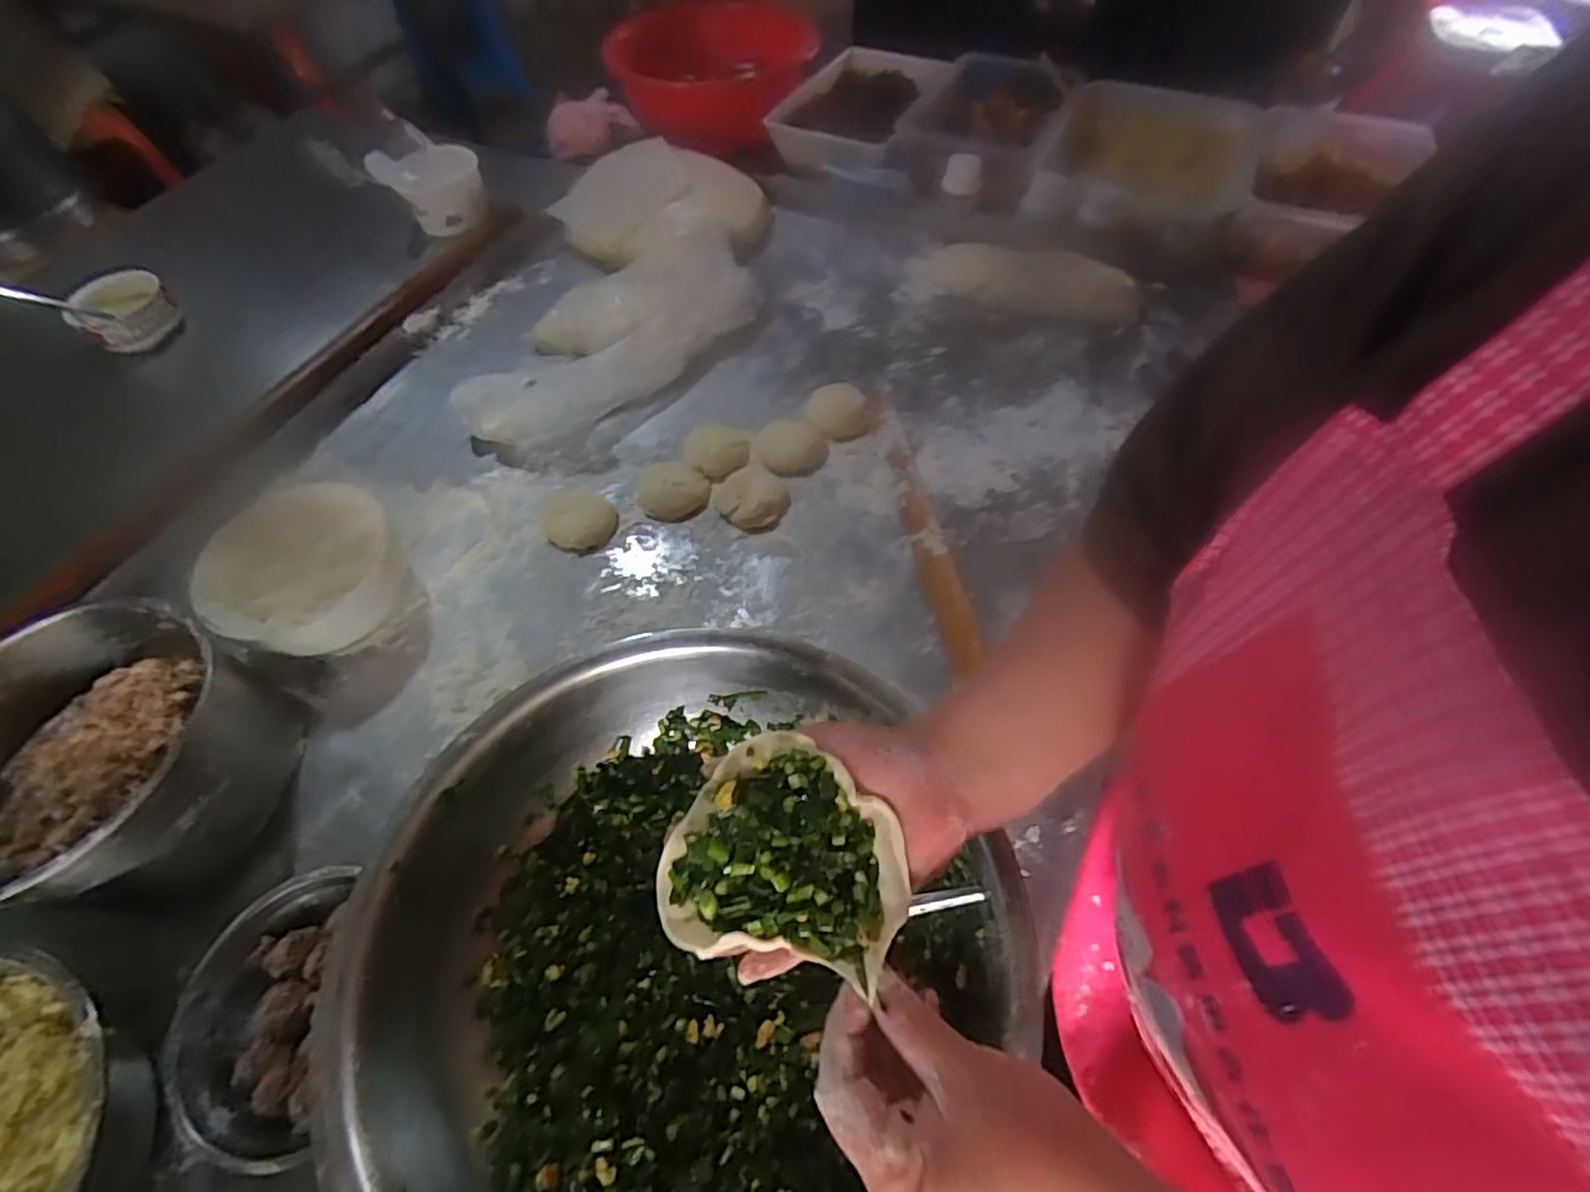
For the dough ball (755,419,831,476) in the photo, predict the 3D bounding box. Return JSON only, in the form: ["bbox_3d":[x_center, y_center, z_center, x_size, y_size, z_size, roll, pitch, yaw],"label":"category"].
[{"bbox_3d":[-0.003,-0.153,0.706,0.072,0.028,0.056,-8,59,0],"label":"dough ball"}]

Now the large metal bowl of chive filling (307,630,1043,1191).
[{"bbox_3d":[-0.067,0.216,0.437,0.357,0.121,0.377,-2,60,3],"label":"large metal bowl of chive filling"}]

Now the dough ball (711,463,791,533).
[{"bbox_3d":[-0.043,-0.098,0.674,0.070,0.032,0.061,32,67,21],"label":"dough ball"}]

